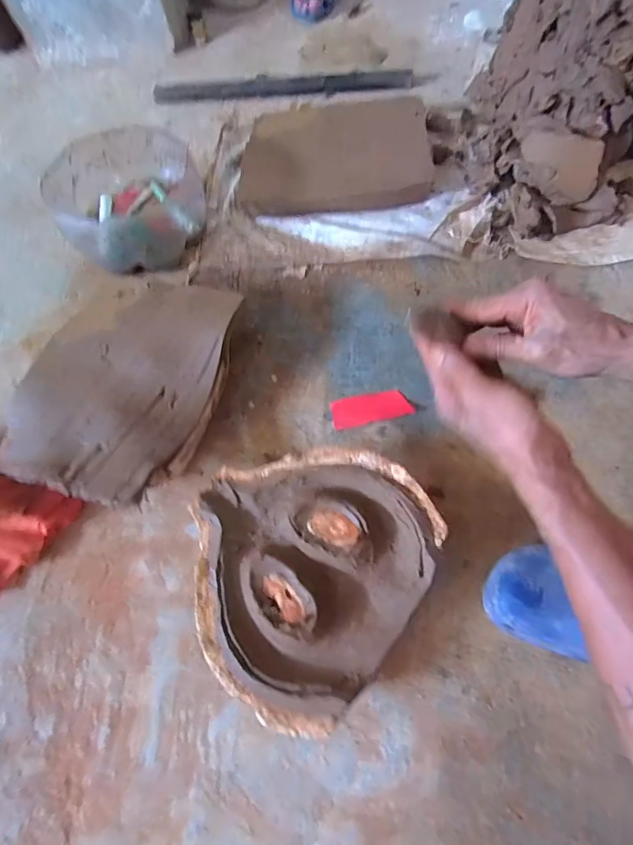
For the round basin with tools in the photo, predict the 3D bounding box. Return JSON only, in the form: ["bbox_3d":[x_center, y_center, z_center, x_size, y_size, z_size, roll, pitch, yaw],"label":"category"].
[{"bbox_3d":[-0.310,-0.360,0.726,0.234,0.124,0.248,-1,64,3],"label":"round basin with tools"}]

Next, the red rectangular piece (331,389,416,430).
[{"bbox_3d":[0.076,-0.021,0.597,0.106,0.010,0.048,-10,64,-1],"label":"red rectangular piece"}]

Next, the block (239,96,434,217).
[{"bbox_3d":[0.037,-0.493,0.792,0.352,0.074,0.229,-5,64,1],"label":"block"}]

